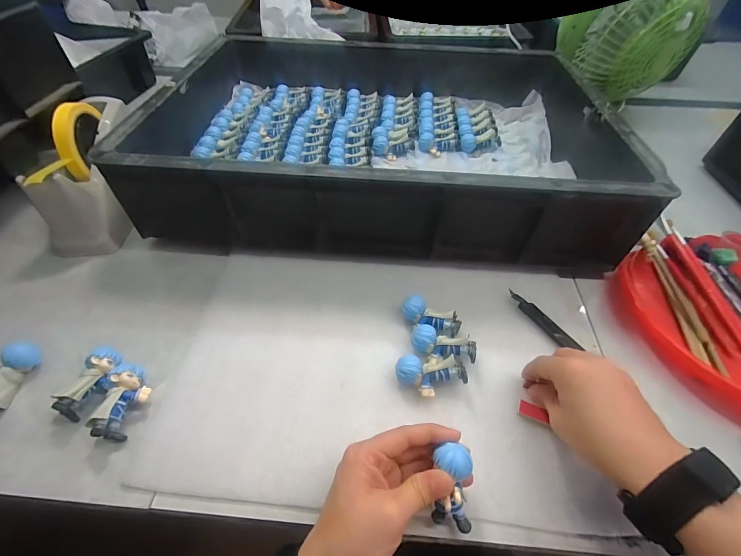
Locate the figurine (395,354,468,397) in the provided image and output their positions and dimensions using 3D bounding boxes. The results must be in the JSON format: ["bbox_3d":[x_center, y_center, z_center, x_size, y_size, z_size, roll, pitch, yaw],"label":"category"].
[{"bbox_3d":[0.055,0.092,0.325,0.062,0.026,0.031,2,52,2],"label":"figurine"}]

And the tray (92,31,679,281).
[{"bbox_3d":[0.021,-0.215,0.505,0.566,0.122,0.397,3,52,2],"label":"tray"}]

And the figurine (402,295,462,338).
[{"bbox_3d":[0.063,0.042,0.365,0.060,0.026,0.025,26,56,19],"label":"figurine"}]

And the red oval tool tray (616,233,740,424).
[{"bbox_3d":[0.405,0.046,0.369,0.235,0.033,0.240,-21,54,-16],"label":"red oval tool tray"}]

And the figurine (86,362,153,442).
[{"bbox_3d":[-0.215,0.108,0.306,0.028,0.029,0.061,-2,52,-2],"label":"figurine"}]

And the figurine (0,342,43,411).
[{"bbox_3d":[-0.332,0.091,0.318,0.025,0.028,0.066,13,53,10],"label":"figurine"}]

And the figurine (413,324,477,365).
[{"bbox_3d":[0.071,0.070,0.344,0.062,0.025,0.029,14,53,11],"label":"figurine"}]

